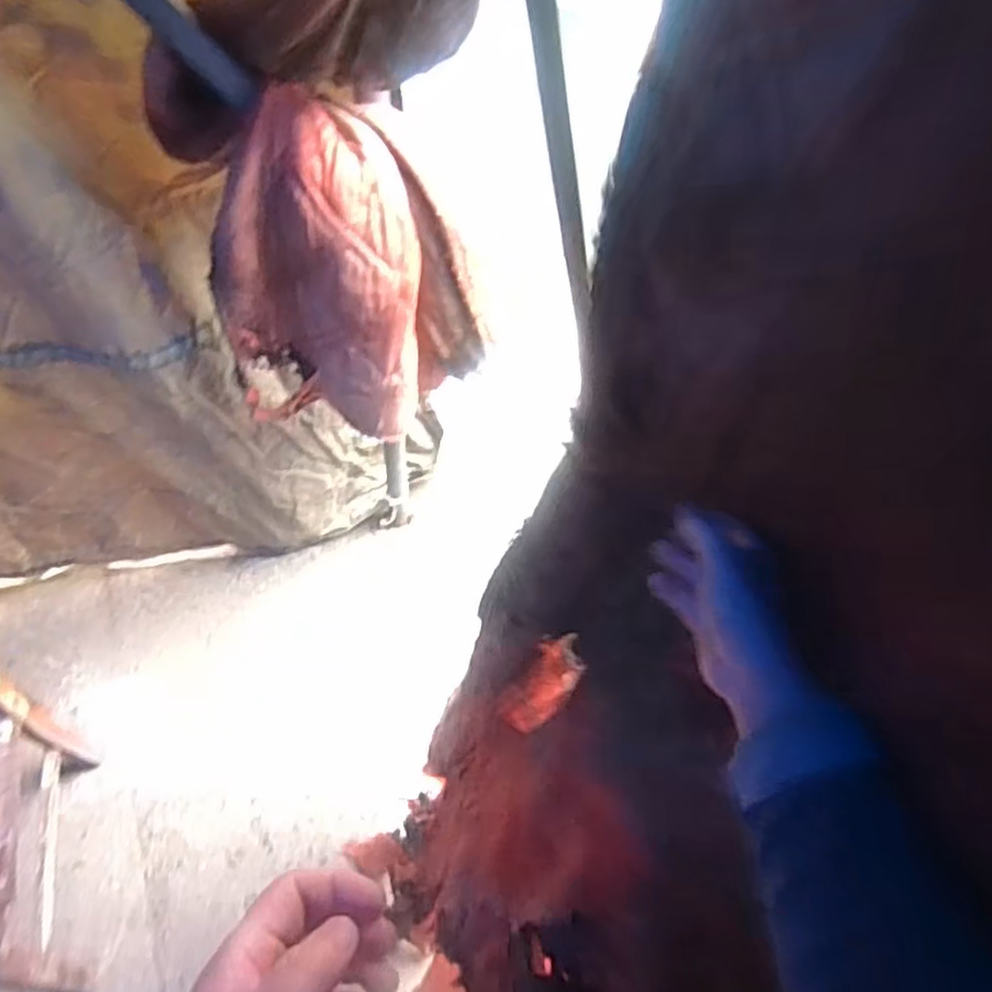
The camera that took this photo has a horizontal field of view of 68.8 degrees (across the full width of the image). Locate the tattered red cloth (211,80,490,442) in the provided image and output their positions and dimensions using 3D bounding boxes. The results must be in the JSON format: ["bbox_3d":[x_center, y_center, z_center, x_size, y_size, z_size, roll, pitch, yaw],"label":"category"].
[{"bbox_3d":[-0.207,-0.317,1.077,0.355,0.486,0.177,7,55,0],"label":"tattered red cloth"}]

